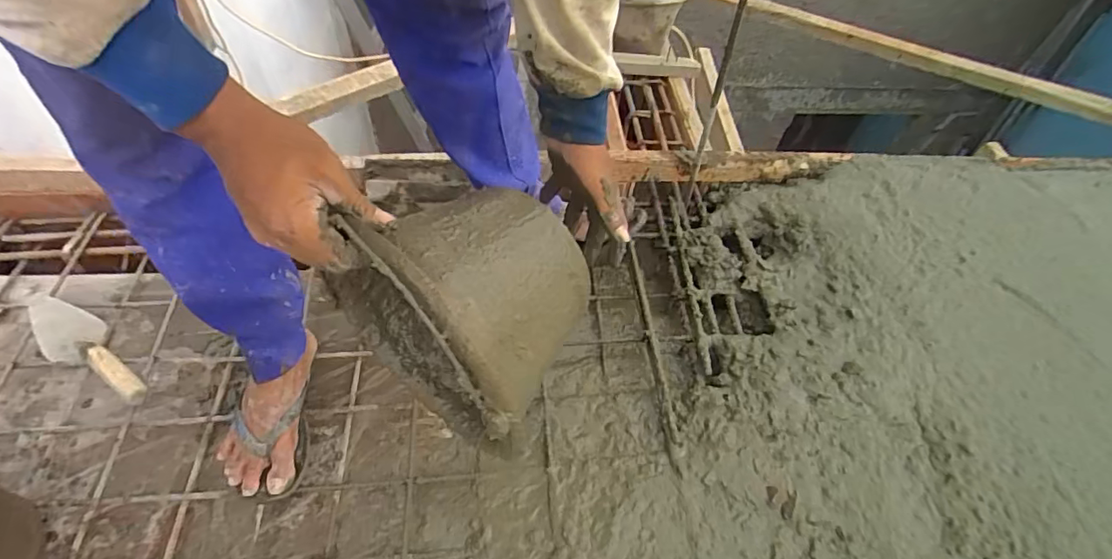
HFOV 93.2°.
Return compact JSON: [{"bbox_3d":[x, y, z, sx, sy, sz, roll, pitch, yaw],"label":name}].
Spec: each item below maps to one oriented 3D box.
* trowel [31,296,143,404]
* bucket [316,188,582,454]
[{"bbox_3d":[-0.714,0.103,0.800,0.299,0.056,0.080,26,56,14],"label":"trowel"},{"bbox_3d":[-0.076,0.011,0.476,0.223,0.240,0.162,34,62,25],"label":"bucket"}]

